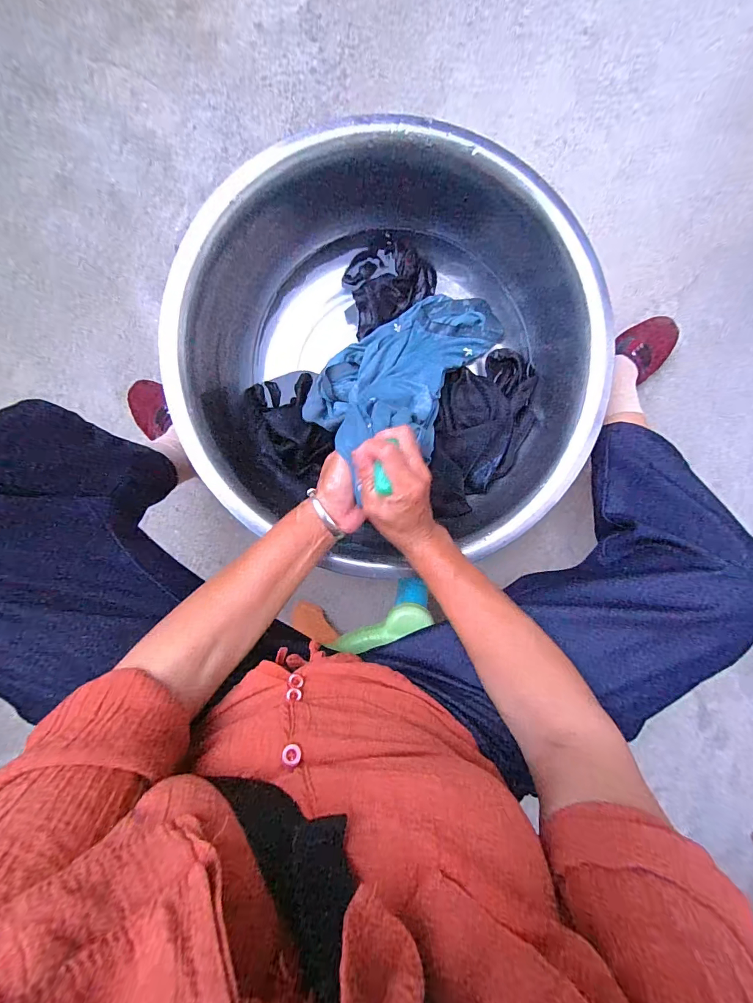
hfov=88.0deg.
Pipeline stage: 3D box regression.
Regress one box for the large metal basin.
[{"bbox_3d":[0.015,-0.192,0.549,0.527,0.166,0.507,0,96,0],"label":"large metal basin"}]

